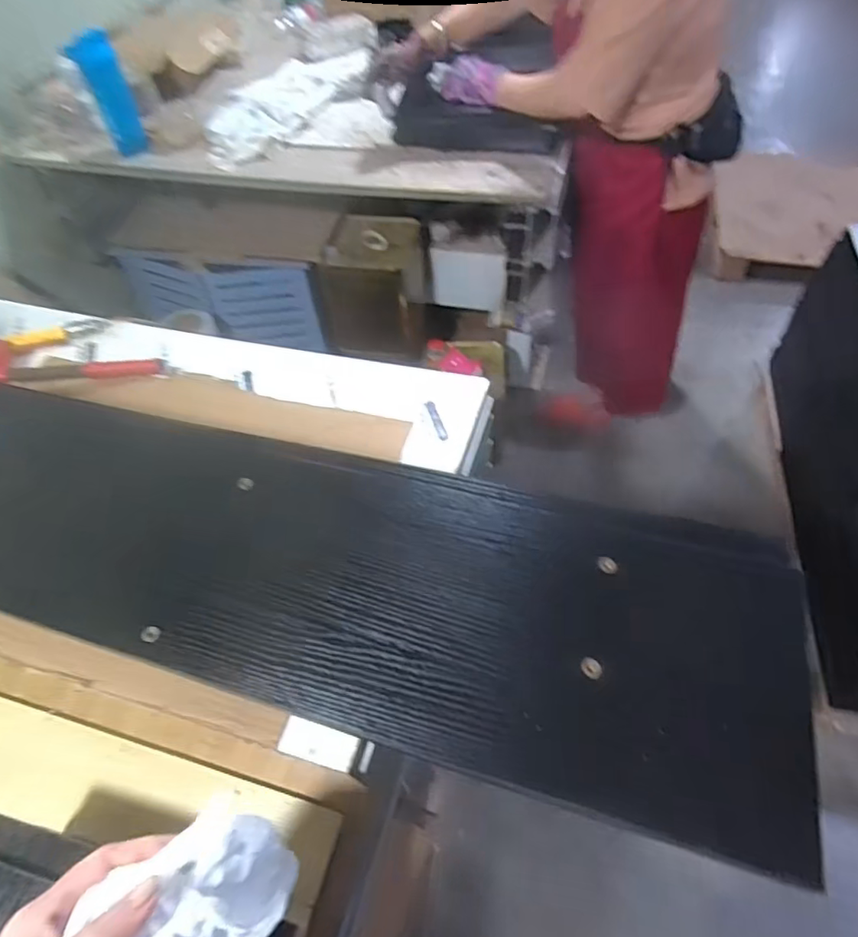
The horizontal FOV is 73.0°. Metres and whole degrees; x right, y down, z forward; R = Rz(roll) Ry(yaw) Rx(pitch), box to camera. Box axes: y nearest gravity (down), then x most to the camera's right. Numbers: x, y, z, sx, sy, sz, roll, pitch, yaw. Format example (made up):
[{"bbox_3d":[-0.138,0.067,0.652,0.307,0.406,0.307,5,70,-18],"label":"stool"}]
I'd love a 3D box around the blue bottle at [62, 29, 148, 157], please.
[{"bbox_3d":[-0.671,-0.784,1.220,0.082,0.207,0.078,-15,53,-6],"label":"blue bottle"}]

